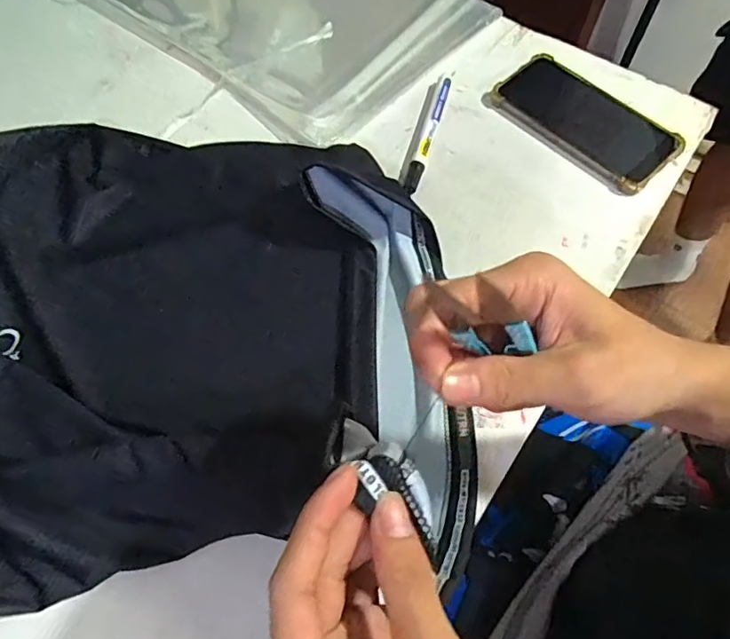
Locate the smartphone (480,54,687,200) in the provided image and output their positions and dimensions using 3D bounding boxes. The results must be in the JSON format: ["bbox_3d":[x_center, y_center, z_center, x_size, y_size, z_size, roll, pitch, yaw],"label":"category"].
[{"bbox_3d":[0.201,-0.185,0.500,0.084,0.018,0.165,-41,70,-18],"label":"smartphone"}]

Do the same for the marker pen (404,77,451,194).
[{"bbox_3d":[0.058,-0.170,0.495,0.013,0.016,0.135,15,65,8],"label":"marker pen"}]

